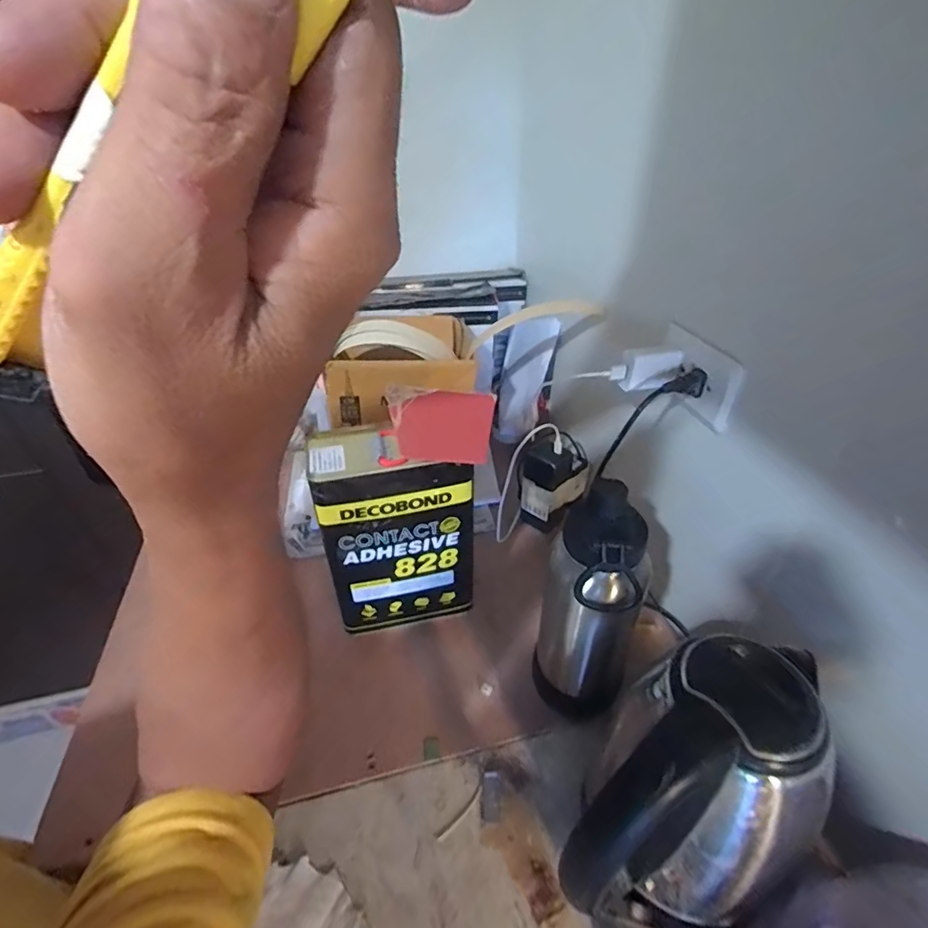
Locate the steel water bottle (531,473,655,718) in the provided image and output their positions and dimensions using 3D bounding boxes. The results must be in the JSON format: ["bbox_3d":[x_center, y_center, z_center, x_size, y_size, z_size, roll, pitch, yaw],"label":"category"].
[{"bbox_3d":[0.120,0.146,0.465,0.067,0.260,0.088,-23,42,-27],"label":"steel water bottle"}]

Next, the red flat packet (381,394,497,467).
[{"bbox_3d":[-0.024,-0.037,0.488,0.105,0.020,0.079,2,70,-5],"label":"red flat packet"}]

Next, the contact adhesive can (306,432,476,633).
[{"bbox_3d":[-0.075,0.081,0.567,0.165,0.235,0.088,-9,37,-11],"label":"contact adhesive can"}]

